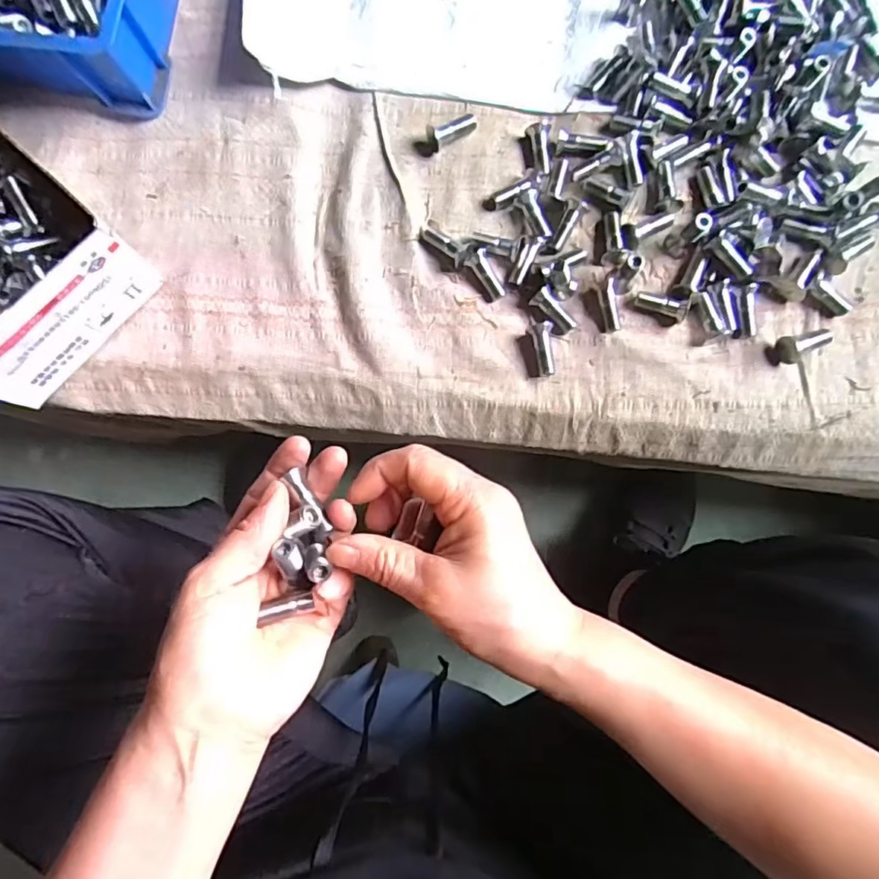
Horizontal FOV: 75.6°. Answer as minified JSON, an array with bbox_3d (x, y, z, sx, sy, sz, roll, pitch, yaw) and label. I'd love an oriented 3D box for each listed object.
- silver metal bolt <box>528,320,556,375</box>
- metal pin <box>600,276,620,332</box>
[{"bbox_3d":[0.072,-0.065,0.393,0.016,0.011,0.039,-2,85,0],"label":"silver metal bolt"},{"bbox_3d":[0.118,-0.093,0.393,0.011,0.009,0.036,-10,85,0],"label":"metal pin"}]

